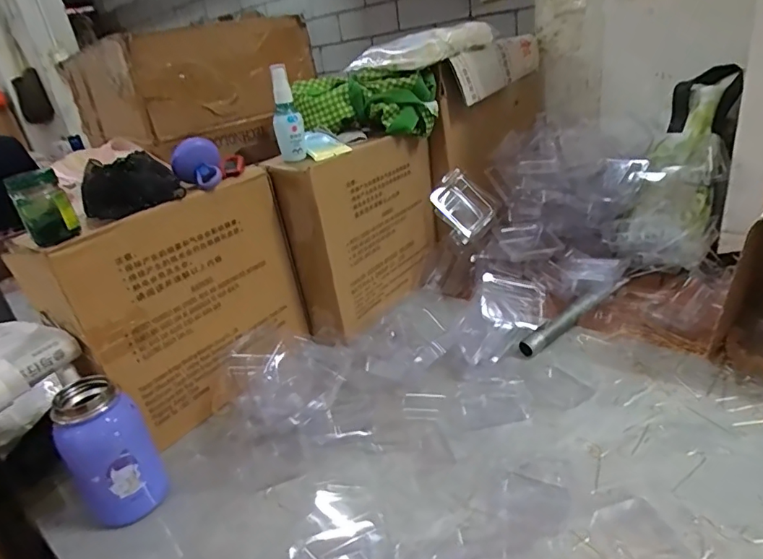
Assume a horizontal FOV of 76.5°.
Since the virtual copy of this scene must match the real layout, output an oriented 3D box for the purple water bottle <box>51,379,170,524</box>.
[{"bbox_3d":[-0.267,0.175,0.482,0.073,0.145,0.062,-26,30,-31],"label":"purple water bottle"}]

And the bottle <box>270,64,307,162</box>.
[{"bbox_3d":[-0.125,-0.218,0.639,0.036,0.117,0.035,-11,25,-5],"label":"bottle"}]

